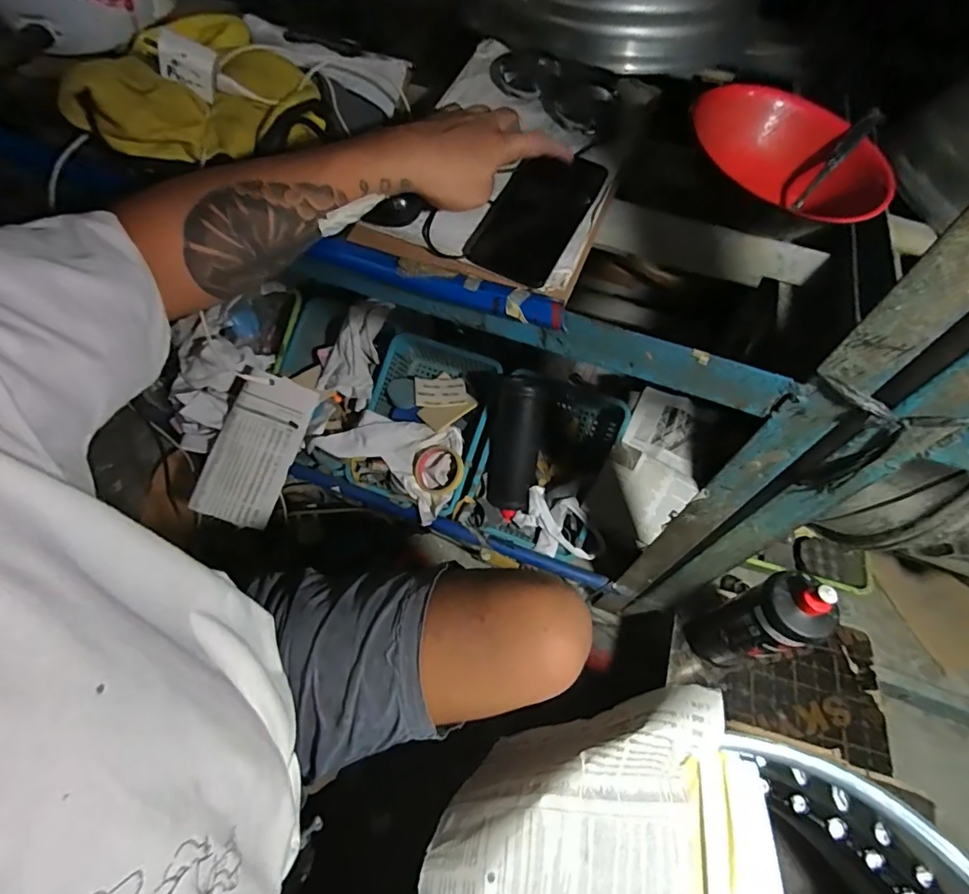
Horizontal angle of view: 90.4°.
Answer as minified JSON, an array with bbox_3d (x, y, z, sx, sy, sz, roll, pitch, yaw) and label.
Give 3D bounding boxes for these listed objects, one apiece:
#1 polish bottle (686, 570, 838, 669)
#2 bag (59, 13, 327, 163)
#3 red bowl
[{"bbox_3d":[0.363,0.234,0.634,0.076,0.274,0.079,1,59,-2],"label":"polish bottle"},{"bbox_3d":[-0.250,-0.325,0.445,0.125,0.083,0.204,28,62,14],"label":"bag"},{"bbox_3d":[0.316,-0.286,0.481,0.156,0.075,0.182,-34,66,-21],"label":"red bowl"}]

